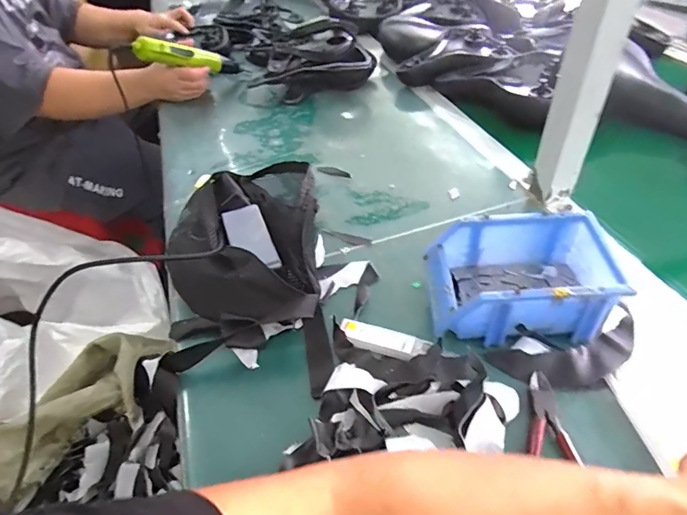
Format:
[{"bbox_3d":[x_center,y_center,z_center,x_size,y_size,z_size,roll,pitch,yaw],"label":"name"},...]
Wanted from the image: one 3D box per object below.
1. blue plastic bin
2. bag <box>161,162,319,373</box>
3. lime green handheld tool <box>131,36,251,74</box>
[{"bbox_3d":[0.179,0.022,0.470,0.173,0.073,0.121,-2,45,3],"label":"blue plastic bin"},{"bbox_3d":[-0.122,-0.032,0.545,0.175,0.091,0.295,-12,45,-7],"label":"bag"},{"bbox_3d":[-0.306,-0.410,0.932,0.231,0.046,0.043,-8,36,-45],"label":"lime green handheld tool"}]

